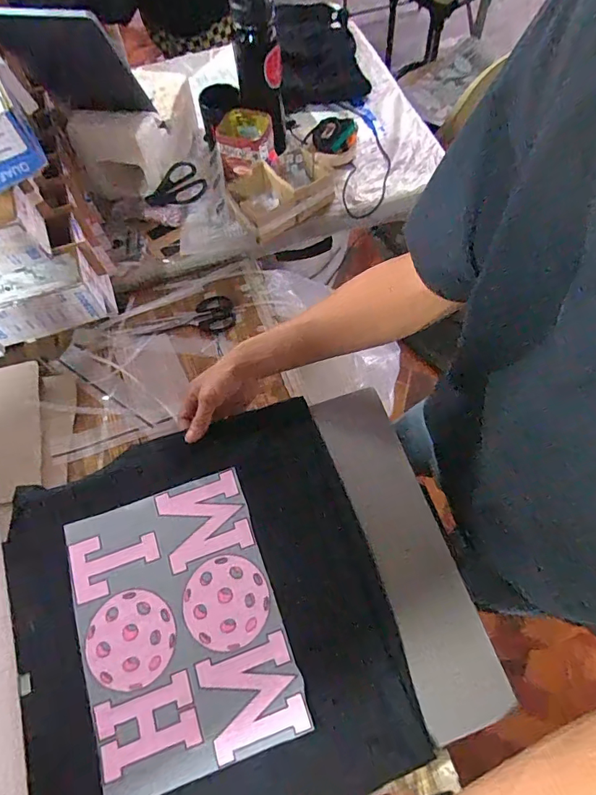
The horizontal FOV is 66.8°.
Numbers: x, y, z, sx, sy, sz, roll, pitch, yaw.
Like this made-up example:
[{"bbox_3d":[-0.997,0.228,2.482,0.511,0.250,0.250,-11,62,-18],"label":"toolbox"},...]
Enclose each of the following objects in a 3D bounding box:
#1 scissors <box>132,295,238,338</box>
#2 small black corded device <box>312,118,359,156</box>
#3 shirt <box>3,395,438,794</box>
[{"bbox_3d":[-0.192,-0.125,0.778,0.171,0.009,0.071,-22,67,-8],"label":"scissors"},{"bbox_3d":[0.071,-0.506,0.882,0.084,0.023,0.071,-6,90,-13],"label":"small black corded device"},{"bbox_3d":[-0.103,0.234,0.491,0.377,0.025,0.407,-16,66,-5],"label":"shirt"}]

